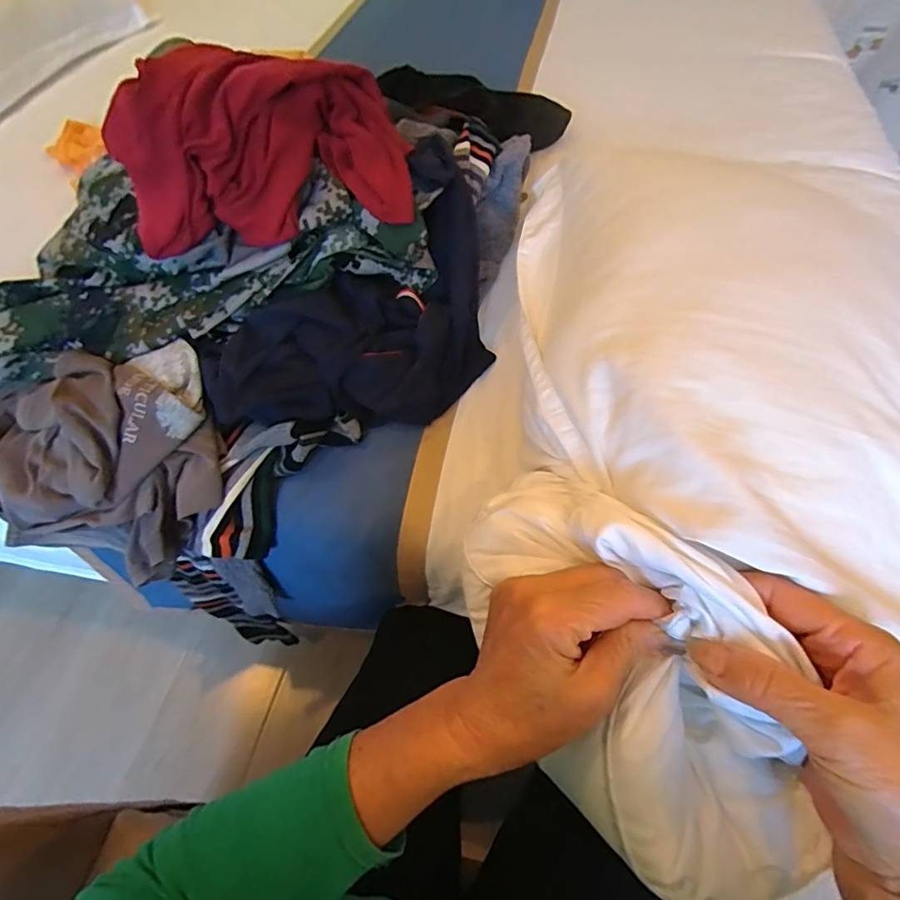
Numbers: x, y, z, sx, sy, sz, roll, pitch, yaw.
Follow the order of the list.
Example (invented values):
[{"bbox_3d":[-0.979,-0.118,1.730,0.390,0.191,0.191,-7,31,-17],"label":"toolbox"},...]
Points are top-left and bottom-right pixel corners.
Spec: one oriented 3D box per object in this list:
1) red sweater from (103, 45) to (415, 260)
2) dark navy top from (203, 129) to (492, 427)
[{"bbox_3d":[-0.185,-0.298,0.497,0.281,0.117,0.139,-5,57,-2],"label":"red sweater"},{"bbox_3d":[-0.080,-0.141,0.549,0.371,0.134,0.204,-37,63,-21],"label":"dark navy top"}]

